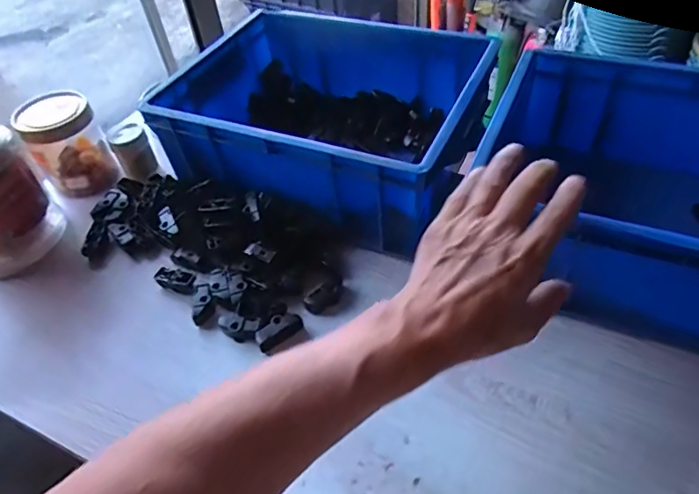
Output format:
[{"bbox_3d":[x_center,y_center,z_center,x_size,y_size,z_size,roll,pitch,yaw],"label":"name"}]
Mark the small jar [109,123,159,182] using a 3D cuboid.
[{"bbox_3d":[-0.271,-0.120,0.644,0.043,0.062,0.052,-25,50,-16],"label":"small jar"}]

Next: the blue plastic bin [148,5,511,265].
[{"bbox_3d":[-0.029,-0.159,0.621,0.347,0.117,0.268,16,51,20],"label":"blue plastic bin"}]

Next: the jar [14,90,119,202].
[{"bbox_3d":[-0.348,-0.122,0.639,0.082,0.111,0.079,-3,47,3],"label":"jar"}]

